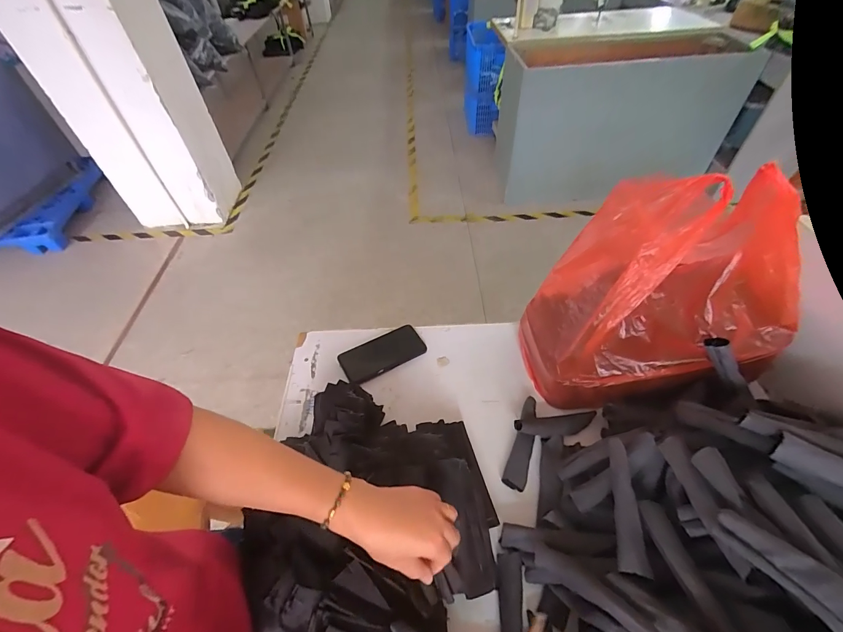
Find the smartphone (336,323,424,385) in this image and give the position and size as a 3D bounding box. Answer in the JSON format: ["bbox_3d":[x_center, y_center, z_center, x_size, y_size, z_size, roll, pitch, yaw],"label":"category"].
[{"bbox_3d":[-0.077,0.075,0.741,0.163,0.015,0.076,-24,52,-17],"label":"smartphone"}]

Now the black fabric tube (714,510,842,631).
[{"bbox_3d":[0.337,0.232,0.323,0.033,0.027,0.142,-19,25,-12],"label":"black fabric tube"}]

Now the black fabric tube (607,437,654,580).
[{"bbox_3d":[0.254,0.231,0.463,0.030,0.022,0.151,7,50,10],"label":"black fabric tube"}]

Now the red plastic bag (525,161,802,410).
[{"bbox_3d":[0.355,-0.031,0.568,0.323,0.324,0.190,-6,49,-2],"label":"red plastic bag"}]

